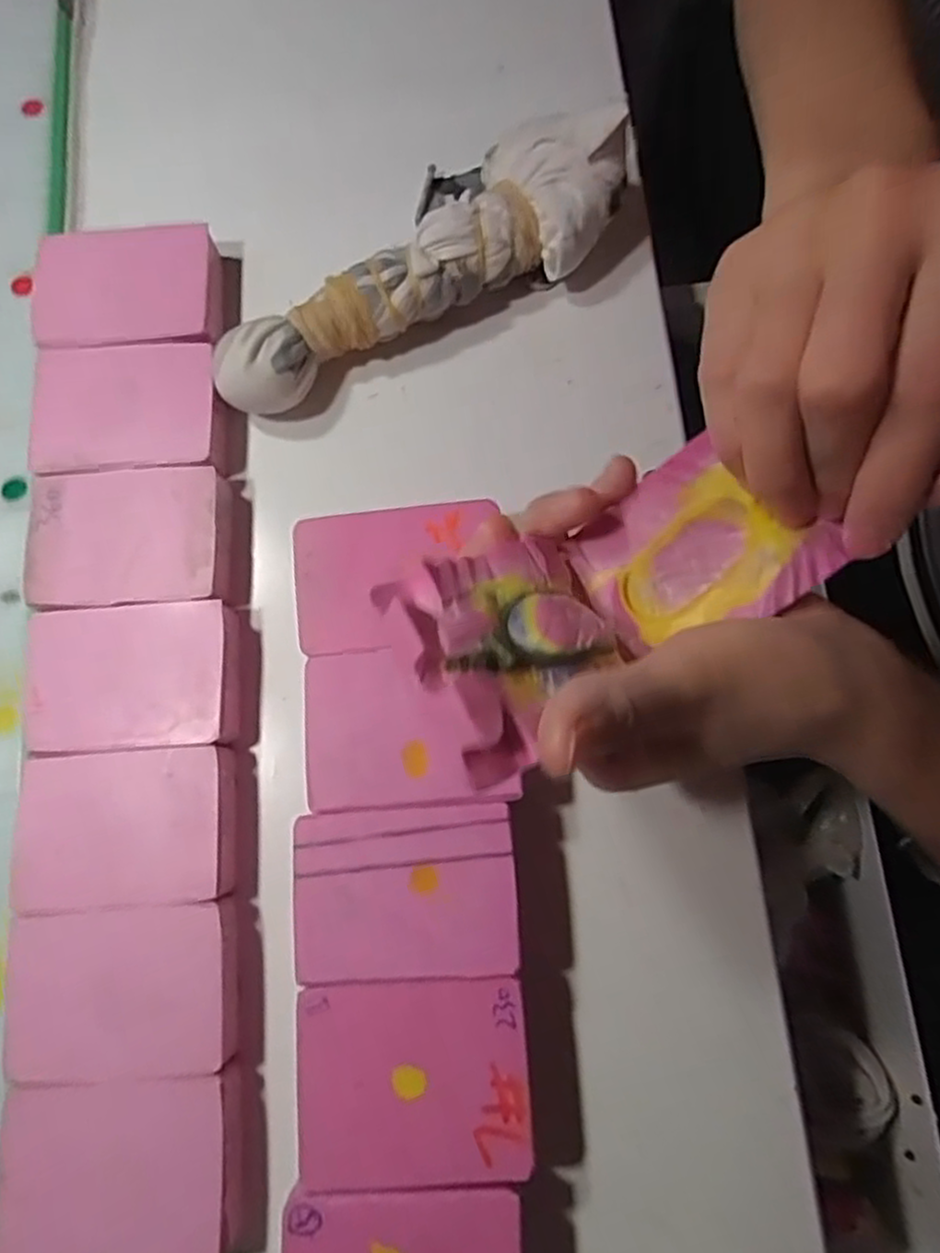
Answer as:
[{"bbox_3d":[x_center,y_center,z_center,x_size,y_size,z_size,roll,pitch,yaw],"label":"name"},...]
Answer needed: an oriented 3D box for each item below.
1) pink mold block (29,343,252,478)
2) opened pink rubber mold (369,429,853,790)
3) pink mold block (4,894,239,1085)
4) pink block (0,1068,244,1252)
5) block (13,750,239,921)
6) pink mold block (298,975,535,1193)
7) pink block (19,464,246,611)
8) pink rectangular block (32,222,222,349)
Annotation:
[{"bbox_3d":[-0.134,-0.088,0.301,0.079,0.015,0.054,-3,77,0],"label":"pink mold block"},{"bbox_3d":[0.035,-0.008,0.195,0.121,0.041,0.053,-24,76,-31],"label":"opened pink rubber mold"},{"bbox_3d":[-0.118,0.123,0.252,0.074,0.015,0.053,-2,77,1],"label":"pink mold block"},{"bbox_3d":[-0.112,0.175,0.240,0.076,0.018,0.054,-4,77,0],"label":"pink block"},{"bbox_3d":[-0.122,0.072,0.265,0.075,0.014,0.053,-5,77,0],"label":"block"},{"bbox_3d":[-0.017,0.144,0.242,0.070,0.031,0.057,-3,77,0],"label":"pink mold block"},{"bbox_3d":[-0.131,-0.035,0.289,0.079,0.015,0.054,-4,77,0],"label":"pink block"},{"bbox_3d":[-0.143,-0.141,0.312,0.074,0.017,0.055,-3,77,0],"label":"pink rectangular block"}]

